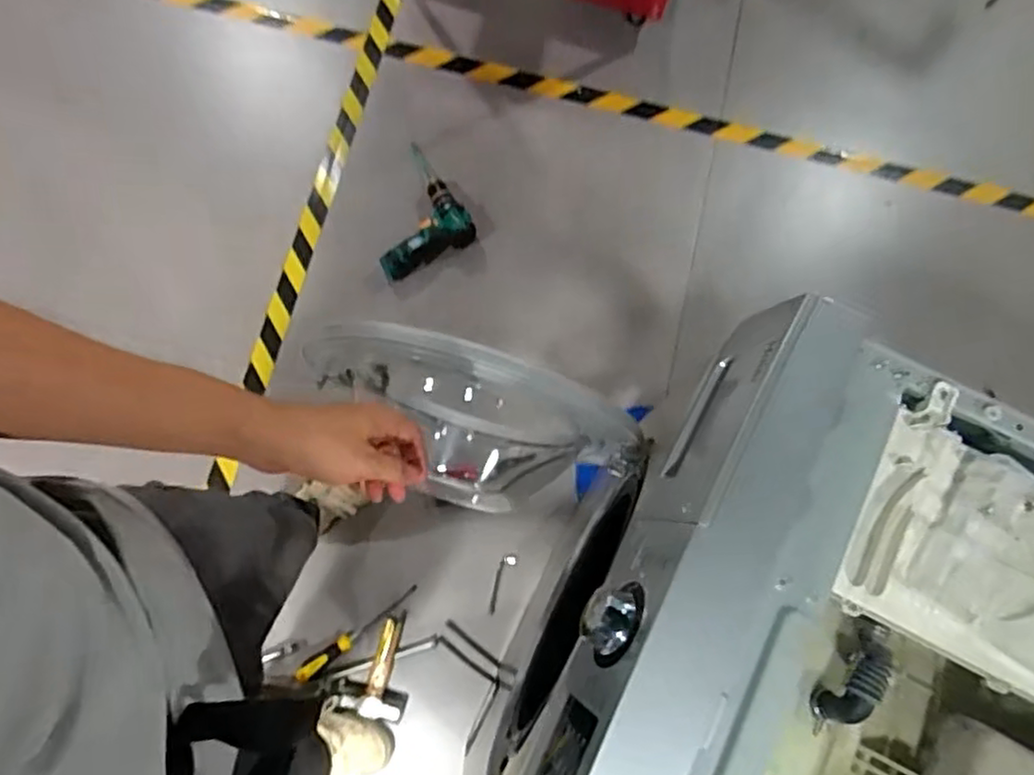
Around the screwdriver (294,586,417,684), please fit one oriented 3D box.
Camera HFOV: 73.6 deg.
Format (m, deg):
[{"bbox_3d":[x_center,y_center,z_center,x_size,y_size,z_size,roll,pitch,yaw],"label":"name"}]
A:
[{"bbox_3d":[-0.279,0.428,1.218,0.225,0.026,0.029,-38,80,-9],"label":"screwdriver"}]

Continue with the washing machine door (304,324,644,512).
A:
[{"bbox_3d":[-0.038,0.063,0.855,0.370,0.367,0.150,10,76,1],"label":"washing machine door"}]

